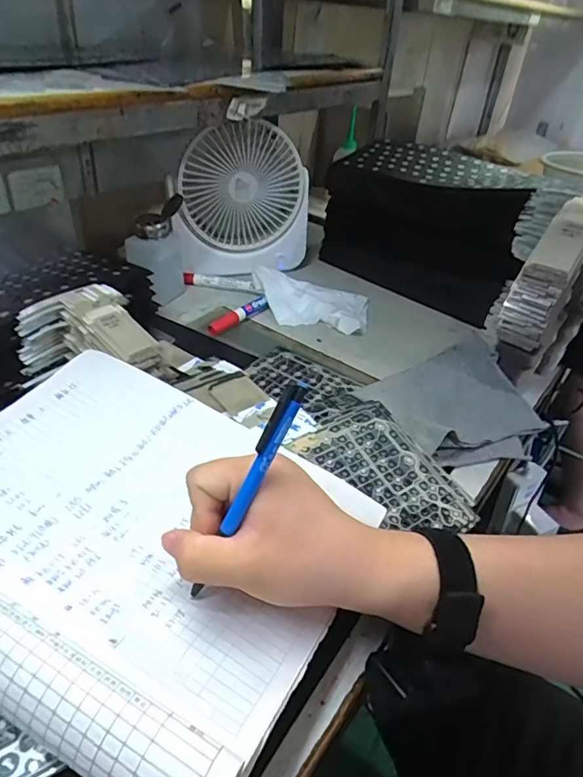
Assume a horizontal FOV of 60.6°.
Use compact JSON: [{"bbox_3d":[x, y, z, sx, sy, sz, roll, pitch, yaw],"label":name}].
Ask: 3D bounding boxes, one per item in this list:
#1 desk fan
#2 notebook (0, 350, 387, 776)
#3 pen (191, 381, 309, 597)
[{"bbox_3d":[-0.063,-0.242,0.673,0.165,0.200,0.102,6,37,3],"label":"desk fan"},{"bbox_3d":[-0.113,0.076,0.321,0.289,0.046,0.227,18,39,20],"label":"notebook"},{"bbox_3d":[-0.024,0.056,0.266,0.008,0.133,0.008,35,16,36],"label":"pen"}]

